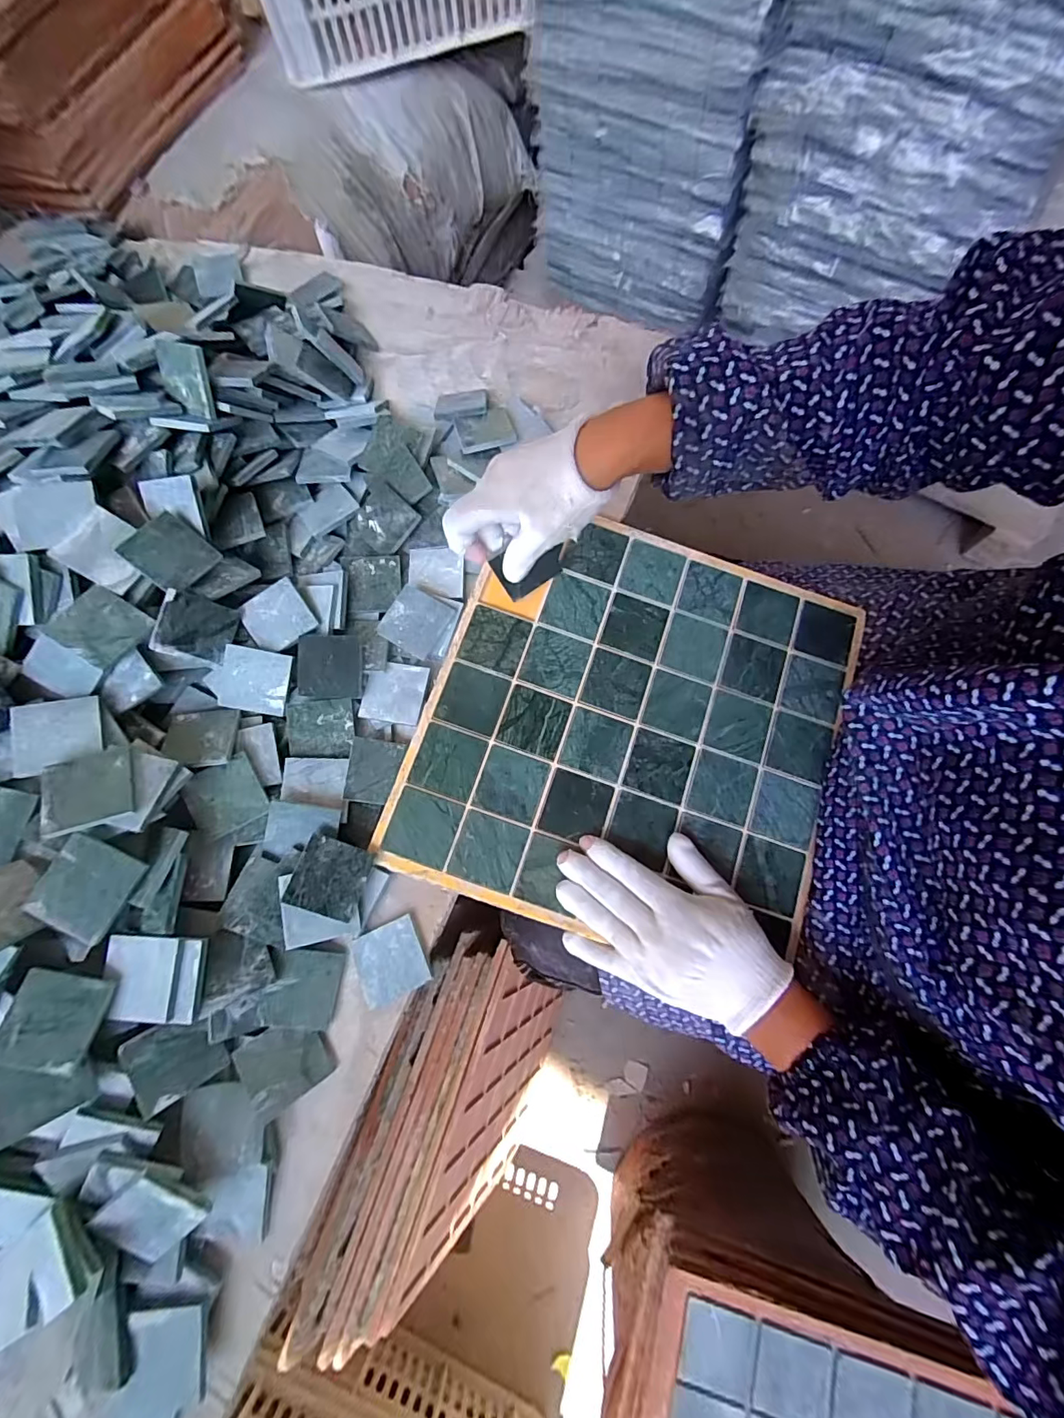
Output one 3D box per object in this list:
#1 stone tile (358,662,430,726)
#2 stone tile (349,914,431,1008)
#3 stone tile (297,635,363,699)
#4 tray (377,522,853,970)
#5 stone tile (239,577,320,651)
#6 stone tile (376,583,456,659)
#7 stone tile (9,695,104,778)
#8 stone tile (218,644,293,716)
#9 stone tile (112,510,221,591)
[{"bbox_3d":[-0.110,-0.014,0.401,0.045,0.007,0.049,10,76,7],"label":"stone tile"},{"bbox_3d":[-0.100,0.177,0.354,0.045,0.006,0.047,-25,74,-2],"label":"stone tile"},{"bbox_3d":[-0.158,-0.033,0.393,0.047,0.004,0.048,-1,91,-14],"label":"stone tile"},{"bbox_3d":[0.081,0.012,0.399,0.312,0.025,0.317,18,76,4],"label":"tray"},{"bbox_3d":[-0.200,-0.073,0.394,0.048,0.004,0.046,-34,91,-1],"label":"stone tile"},{"bbox_3d":[-0.094,-0.072,0.409,0.046,0.011,0.049,32,77,7],"label":"stone tile"},{"bbox_3d":[-0.318,0.016,0.334,0.049,0.005,0.046,-15,78,-18],"label":"stone tile"},{"bbox_3d":[-0.214,-0.022,0.387,0.048,0.004,0.047,11,96,-11],"label":"stone tile"},{"bbox_3d":[-0.268,-0.116,0.371,0.048,0.005,0.047,40,65,-20],"label":"stone tile"}]

